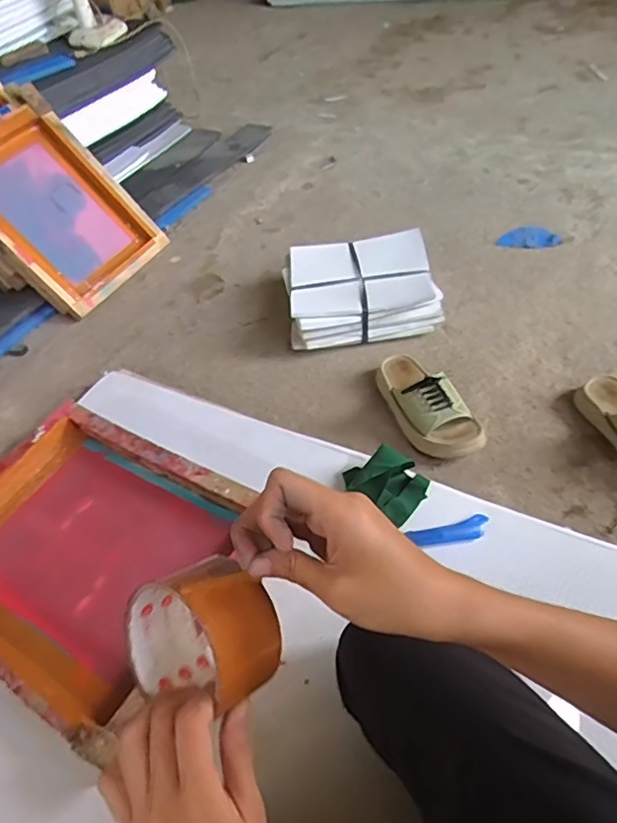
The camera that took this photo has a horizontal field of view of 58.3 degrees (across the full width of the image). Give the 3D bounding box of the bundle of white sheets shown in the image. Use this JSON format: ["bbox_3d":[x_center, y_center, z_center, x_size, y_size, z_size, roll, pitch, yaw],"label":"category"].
[{"bbox_3d":[0.100,-0.239,1.107,0.284,0.102,0.233,-9,50,-2],"label":"bundle of white sheets"}]

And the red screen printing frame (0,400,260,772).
[{"bbox_3d":[-0.322,0.186,0.782,0.435,0.056,0.358,24,56,23],"label":"red screen printing frame"}]

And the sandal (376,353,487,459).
[{"bbox_3d":[0.190,-0.021,0.906,0.101,0.078,0.229,-19,51,-10],"label":"sandal"}]

